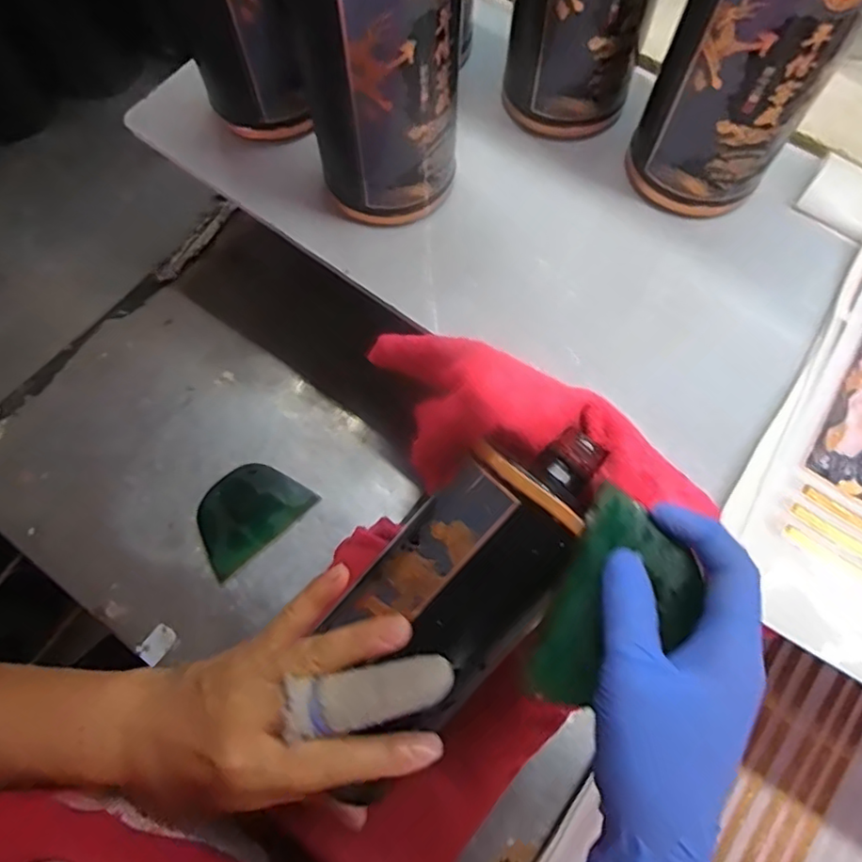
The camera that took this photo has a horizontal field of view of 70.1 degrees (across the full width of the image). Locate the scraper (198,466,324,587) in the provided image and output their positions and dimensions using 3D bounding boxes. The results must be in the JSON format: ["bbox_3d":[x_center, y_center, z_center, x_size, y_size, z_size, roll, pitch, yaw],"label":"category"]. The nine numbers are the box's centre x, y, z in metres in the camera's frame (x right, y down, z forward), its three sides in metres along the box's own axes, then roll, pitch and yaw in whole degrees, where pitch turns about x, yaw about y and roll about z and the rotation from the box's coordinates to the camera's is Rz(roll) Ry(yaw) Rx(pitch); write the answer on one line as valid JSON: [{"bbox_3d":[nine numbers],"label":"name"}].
[{"bbox_3d":[-0.127,0.054,0.422,0.079,0.006,0.055,-41,83,-17],"label":"scraper"}]

